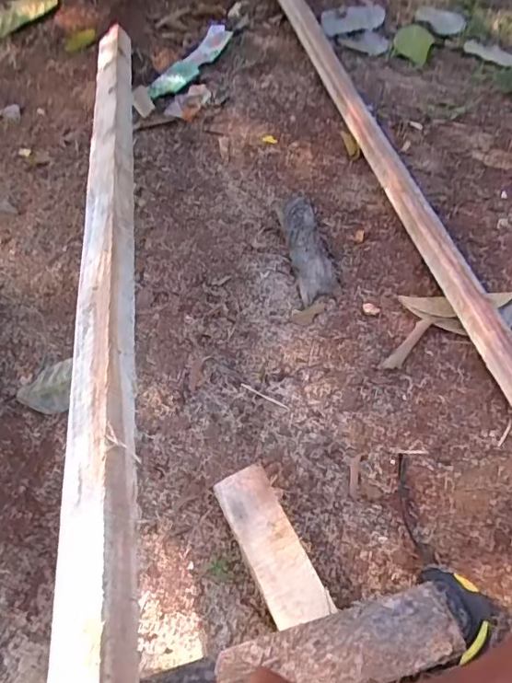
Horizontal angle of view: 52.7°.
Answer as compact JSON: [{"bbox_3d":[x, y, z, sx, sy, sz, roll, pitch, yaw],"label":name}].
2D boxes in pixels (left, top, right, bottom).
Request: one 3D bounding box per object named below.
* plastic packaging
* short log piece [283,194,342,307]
[{"bbox_3d":[-0.132,-0.583,1.075,0.068,0.015,0.279,17,59,15],"label":"plastic packaging"},{"bbox_3d":[0.075,-0.147,0.777,0.057,0.013,0.205,-12,56,-4],"label":"short log piece"}]

